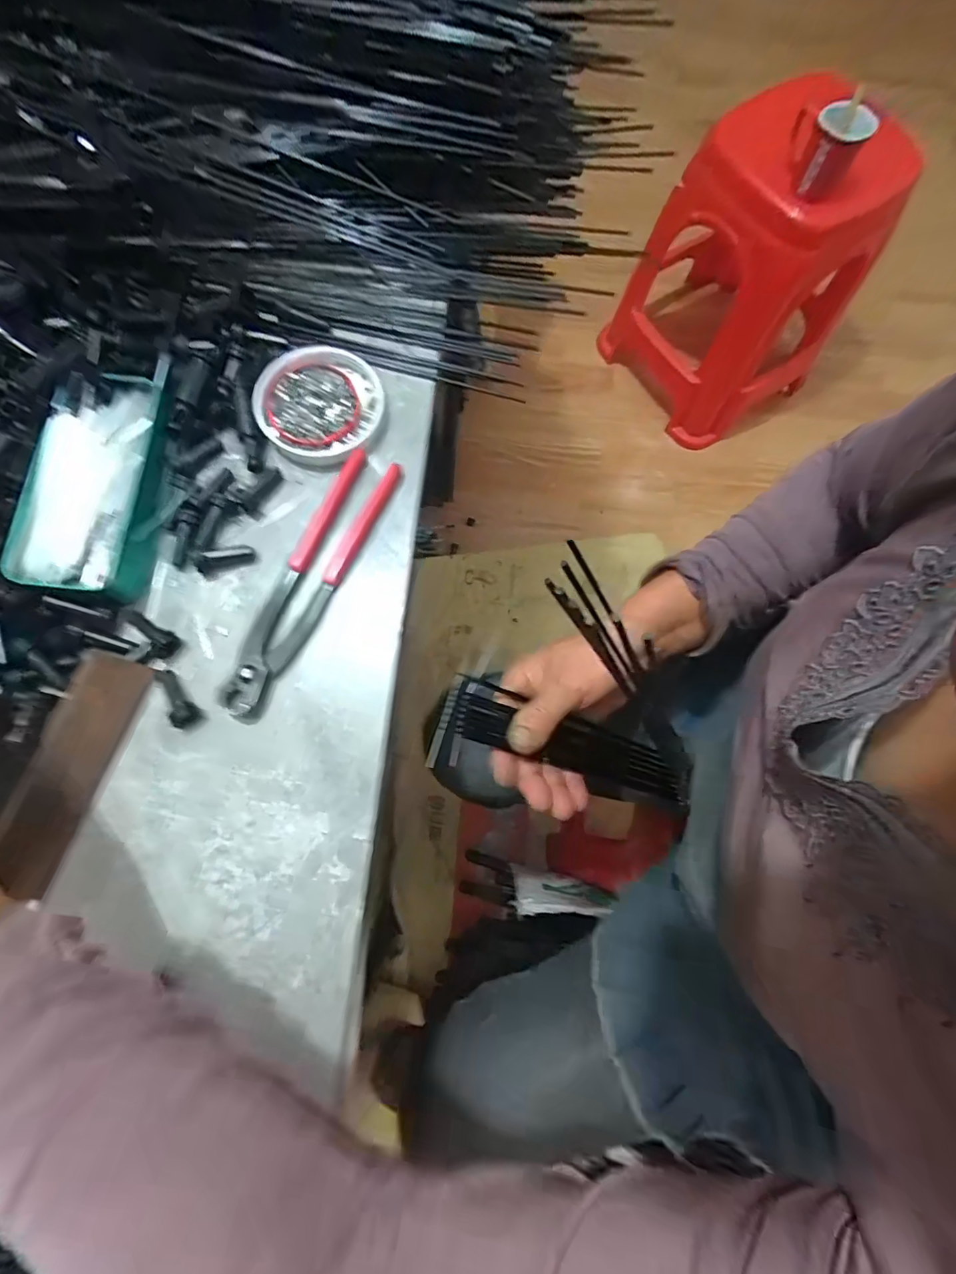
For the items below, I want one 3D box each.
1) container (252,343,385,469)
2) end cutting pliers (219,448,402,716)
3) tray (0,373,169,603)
[{"bbox_3d":[-0.117,-0.170,0.385,0.089,0.014,0.092,0,76,-2],"label":"container"},{"bbox_3d":[-0.115,-0.042,0.357,0.041,0.014,0.196,24,76,4],"label":"end cutting pliers"},{"bbox_3d":[-0.249,-0.102,0.349,0.074,0.029,0.147,7,76,0],"label":"tray"}]

